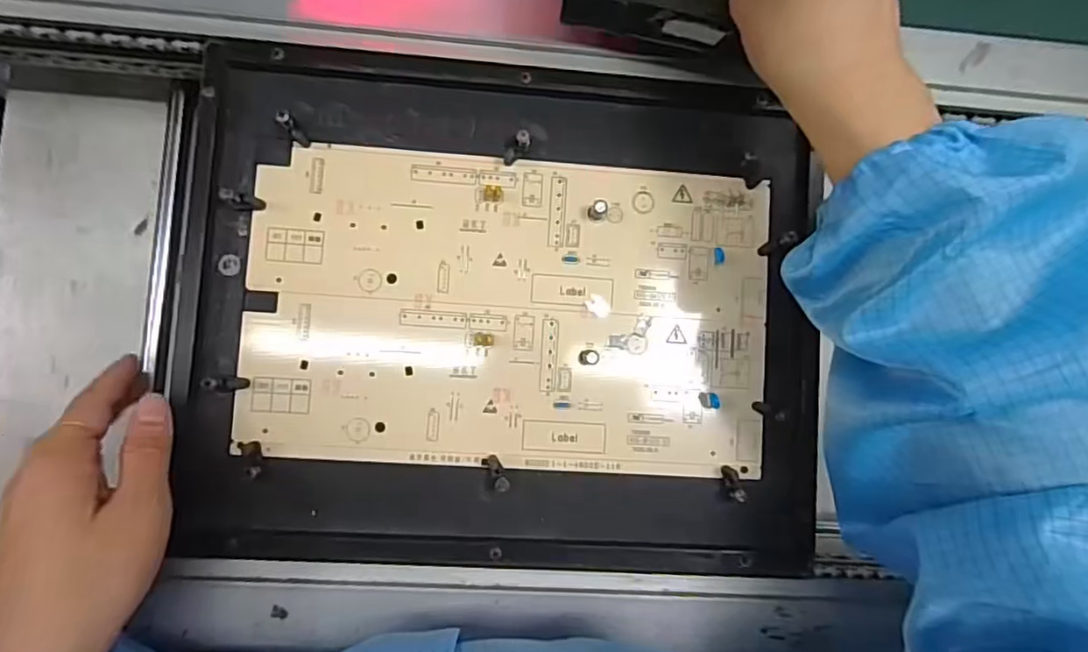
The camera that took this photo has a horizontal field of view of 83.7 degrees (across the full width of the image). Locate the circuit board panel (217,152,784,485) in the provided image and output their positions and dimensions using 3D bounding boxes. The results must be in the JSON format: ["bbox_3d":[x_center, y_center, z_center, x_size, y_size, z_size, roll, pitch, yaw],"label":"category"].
[{"bbox_3d":[-0.018,-0.007,0.345,0.288,0.008,0.171,3,85,-2],"label":"circuit board panel"}]

